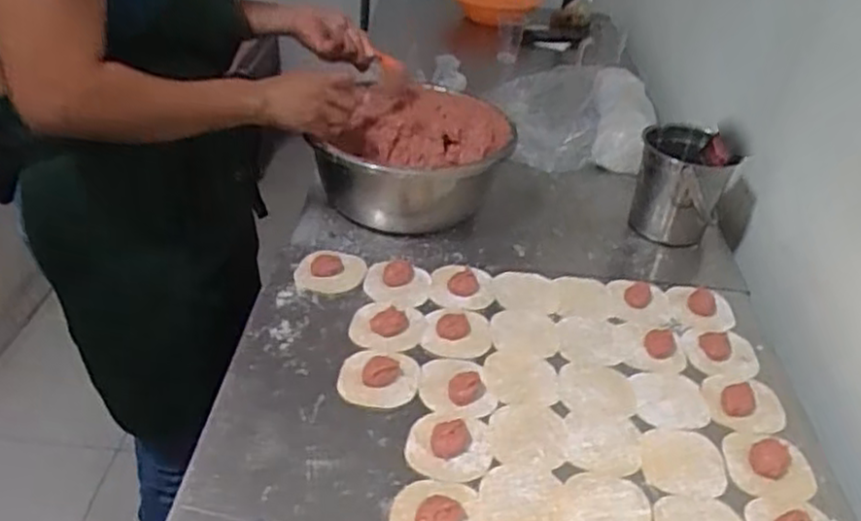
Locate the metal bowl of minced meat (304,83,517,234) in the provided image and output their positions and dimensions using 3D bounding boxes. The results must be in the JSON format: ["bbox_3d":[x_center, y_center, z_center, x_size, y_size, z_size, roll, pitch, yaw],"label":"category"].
[{"bbox_3d":[-0.015,-0.130,1.005,0.222,0.142,0.236,3,37,-2],"label":"metal bowl of minced meat"}]

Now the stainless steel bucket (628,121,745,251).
[{"bbox_3d":[0.346,-0.108,1.015,0.115,0.135,0.104,13,37,10],"label":"stainless steel bucket"}]

